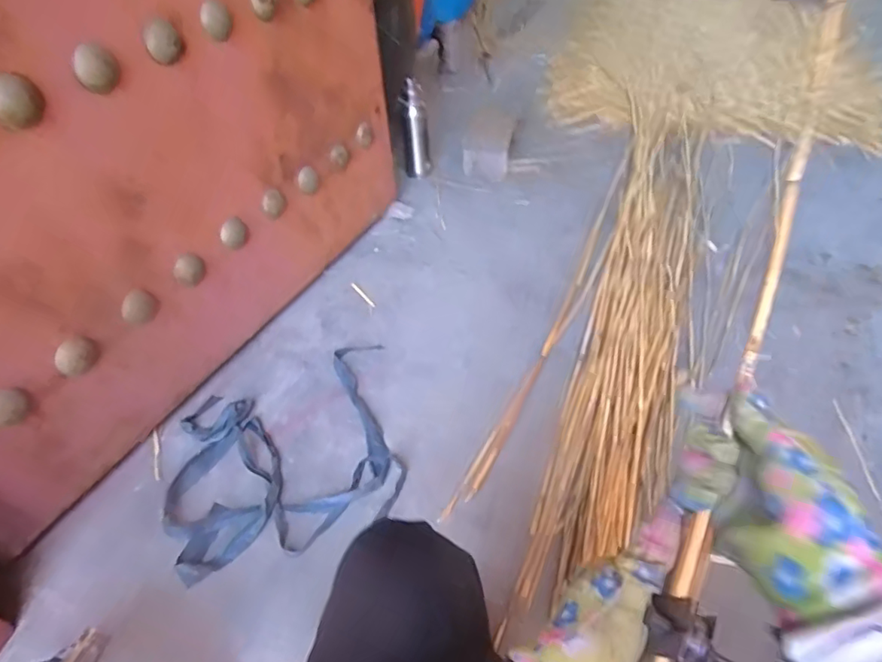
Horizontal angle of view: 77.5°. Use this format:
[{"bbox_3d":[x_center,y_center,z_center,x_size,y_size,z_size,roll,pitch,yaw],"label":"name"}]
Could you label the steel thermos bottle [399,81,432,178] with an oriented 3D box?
[{"bbox_3d":[-0.078,-0.622,1.704,0.079,0.275,0.064,-8,45,-3],"label":"steel thermos bottle"}]

